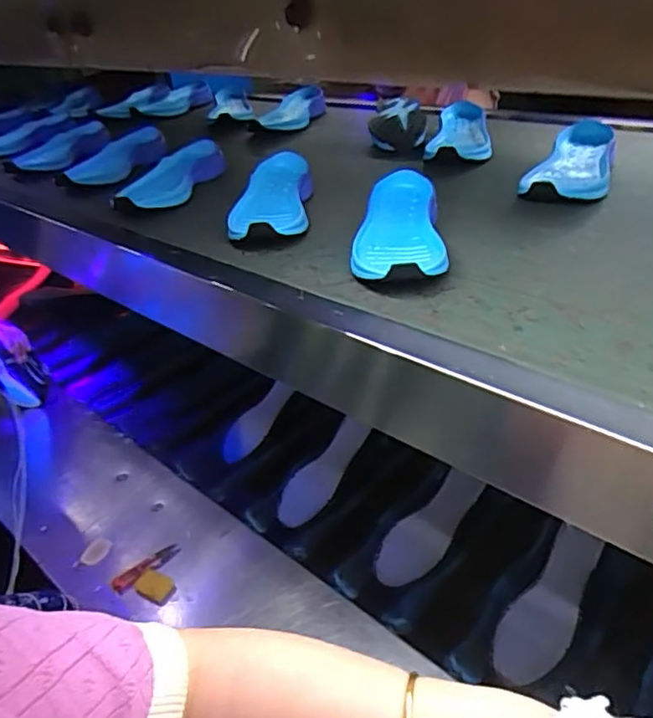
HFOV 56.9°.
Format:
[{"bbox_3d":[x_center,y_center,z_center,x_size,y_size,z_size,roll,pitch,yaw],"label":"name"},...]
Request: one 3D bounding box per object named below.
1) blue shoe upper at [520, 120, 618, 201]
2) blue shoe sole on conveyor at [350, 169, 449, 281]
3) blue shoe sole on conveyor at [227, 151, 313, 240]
[{"bbox_3d":[0.333,-0.261,0.805,0.094,0.045,0.278,12,37,25],"label":"blue shoe upper"},{"bbox_3d":[0.079,-0.141,0.664,0.101,0.043,0.251,-2,33,5],"label":"blue shoe sole on conveyor"},{"bbox_3d":[-0.071,-0.207,0.782,0.096,0.046,0.252,-3,33,4],"label":"blue shoe sole on conveyor"}]

